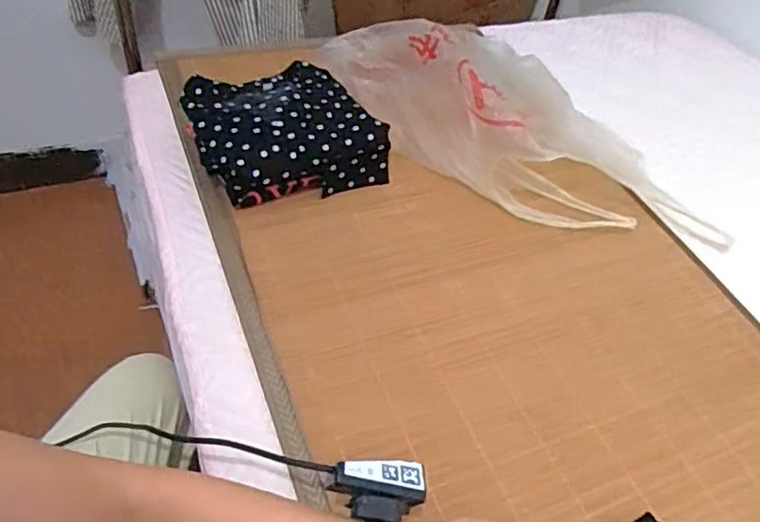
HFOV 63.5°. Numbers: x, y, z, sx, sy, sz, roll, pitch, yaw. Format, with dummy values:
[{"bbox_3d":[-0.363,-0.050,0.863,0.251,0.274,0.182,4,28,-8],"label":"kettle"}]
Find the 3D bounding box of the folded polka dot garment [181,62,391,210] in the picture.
[{"bbox_3d":[-0.127,-0.168,0.821,0.230,0.093,0.182,-16,53,-21],"label":"folded polka dot garment"}]

